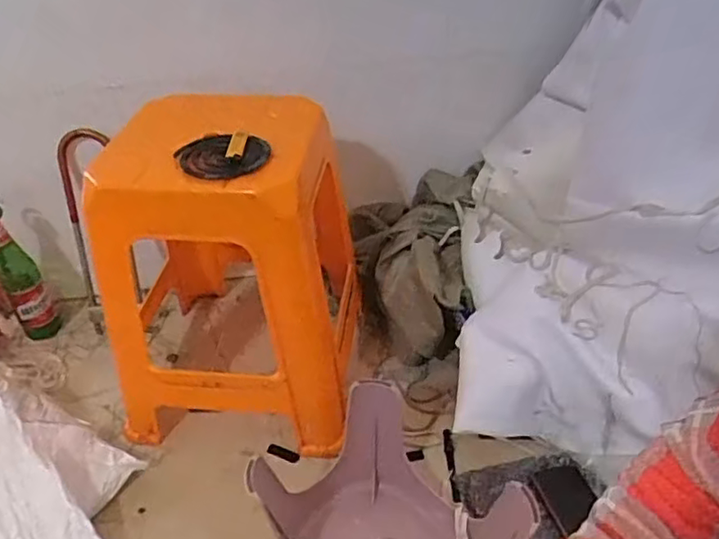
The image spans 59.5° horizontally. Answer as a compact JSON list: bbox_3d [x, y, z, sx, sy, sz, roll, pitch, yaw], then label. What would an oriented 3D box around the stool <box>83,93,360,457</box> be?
[{"bbox_3d":[-0.189,-0.011,1.030,0.332,0.509,0.377,2,39,5],"label":"stool"}]

